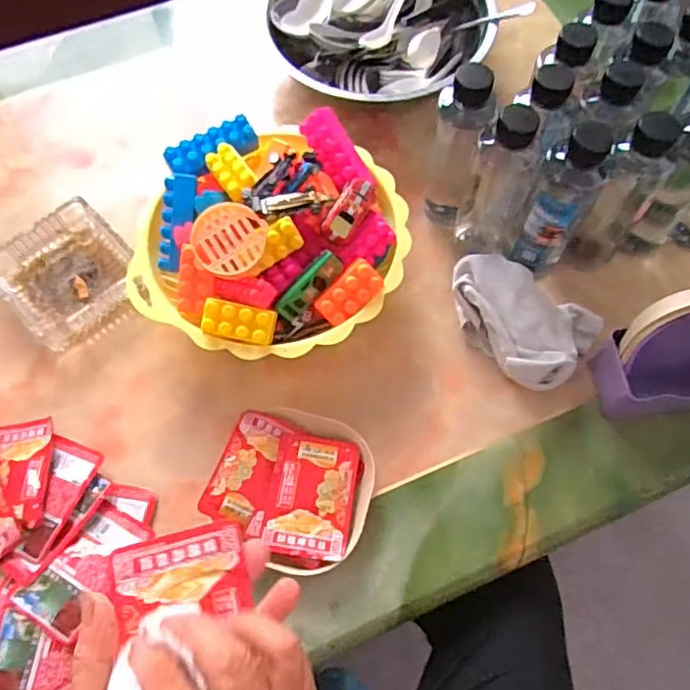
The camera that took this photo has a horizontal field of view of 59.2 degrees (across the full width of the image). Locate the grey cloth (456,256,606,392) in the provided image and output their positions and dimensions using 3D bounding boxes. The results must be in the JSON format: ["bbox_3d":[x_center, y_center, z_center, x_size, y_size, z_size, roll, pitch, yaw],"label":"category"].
[{"bbox_3d":[0.157,-0.027,0.572,0.145,0.044,0.099,38,72,17],"label":"grey cloth"}]

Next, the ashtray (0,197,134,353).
[{"bbox_3d":[-0.275,-0.072,0.606,0.123,0.035,0.123,41,73,18],"label":"ashtray"}]

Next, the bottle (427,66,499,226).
[{"bbox_3d":[0.103,-0.175,0.562,0.047,0.172,0.057,5,66,4],"label":"bottle"}]

